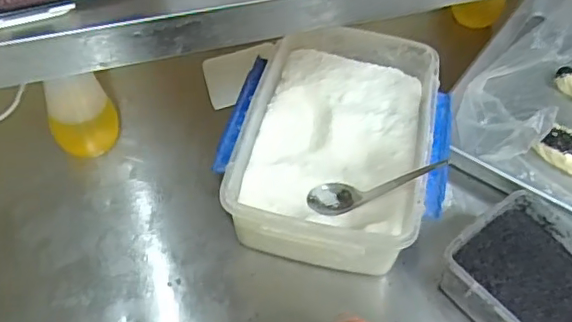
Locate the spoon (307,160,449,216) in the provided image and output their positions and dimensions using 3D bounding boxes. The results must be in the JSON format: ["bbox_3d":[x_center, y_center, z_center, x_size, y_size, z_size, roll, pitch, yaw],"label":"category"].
[{"bbox_3d":[0.098,0.029,0.631,0.158,0.023,0.034,-20,44,28],"label":"spoon"}]

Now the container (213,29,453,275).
[{"bbox_3d":[0.063,-0.016,0.686,0.245,0.101,0.318,10,52,6],"label":"container"}]

